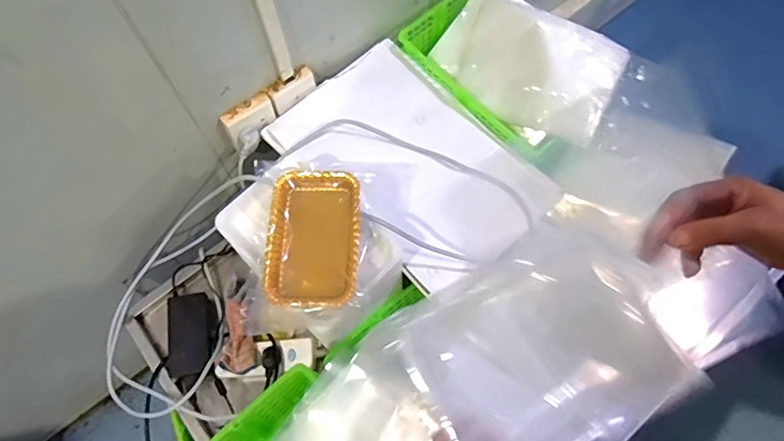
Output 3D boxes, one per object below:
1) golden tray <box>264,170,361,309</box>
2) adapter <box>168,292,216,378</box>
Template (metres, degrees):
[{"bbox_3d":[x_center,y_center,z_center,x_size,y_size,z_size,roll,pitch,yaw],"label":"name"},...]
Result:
[{"bbox_3d":[-0.105,0.026,0.711,0.124,0.042,0.188,0,66,2],"label":"golden tray"},{"bbox_3d":[-0.334,0.185,0.860,0.073,0.024,0.137,-7,66,-1],"label":"adapter"}]

